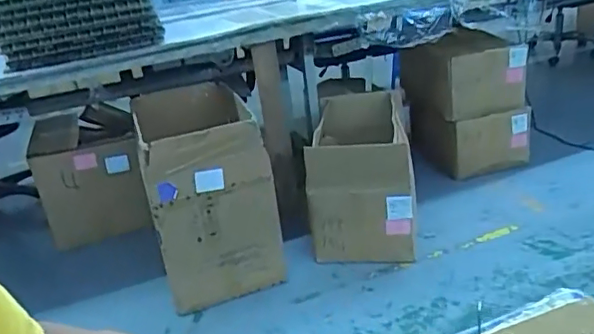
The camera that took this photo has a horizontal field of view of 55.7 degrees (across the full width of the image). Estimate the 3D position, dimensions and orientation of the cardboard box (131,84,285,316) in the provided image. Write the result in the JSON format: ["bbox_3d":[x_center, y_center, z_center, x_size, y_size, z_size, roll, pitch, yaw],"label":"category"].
[{"bbox_3d":[-0.290,0.109,1.810,0.338,0.594,0.518,-14,24,-14],"label":"cardboard box"}]

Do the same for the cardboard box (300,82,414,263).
[{"bbox_3d":[0.207,0.023,1.904,0.321,0.413,0.569,-5,23,7],"label":"cardboard box"}]

